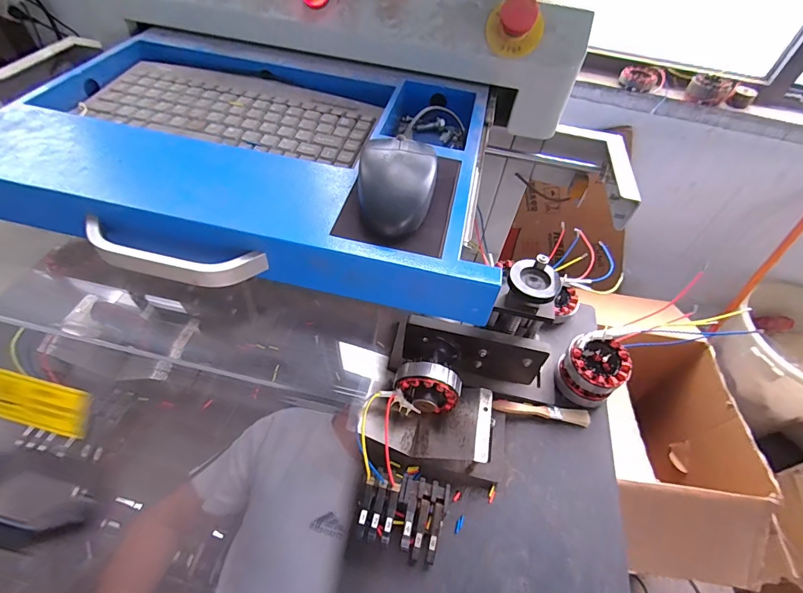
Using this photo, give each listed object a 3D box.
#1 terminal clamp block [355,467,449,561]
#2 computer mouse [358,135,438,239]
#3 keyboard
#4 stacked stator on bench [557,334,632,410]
[{"bbox_3d":[0.002,0.267,0.491,0.100,0.037,0.080,13,51,5],"label":"terminal clamp block"},{"bbox_3d":[-0.003,-0.088,0.301,0.054,0.033,0.086,11,51,3],"label":"computer mouse"},{"bbox_3d":[-0.169,-0.197,0.417,0.282,0.013,0.119,12,51,5],"label":"keyboard"},{"bbox_3d":[0.289,0.109,0.607,0.085,0.075,0.085,3,51,-3],"label":"stacked stator on bench"}]

